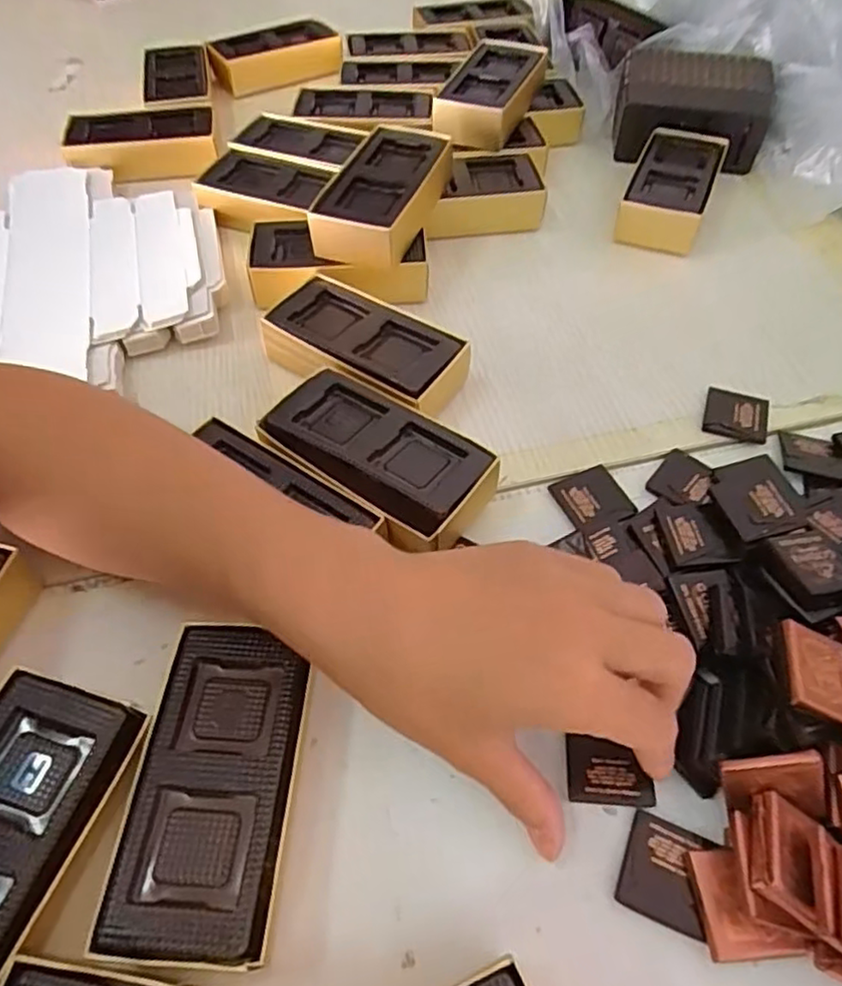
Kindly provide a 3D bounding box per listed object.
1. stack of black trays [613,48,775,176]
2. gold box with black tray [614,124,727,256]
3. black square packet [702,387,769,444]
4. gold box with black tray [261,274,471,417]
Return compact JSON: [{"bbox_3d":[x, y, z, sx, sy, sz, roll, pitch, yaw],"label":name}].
[{"bbox_3d":[0.215,-0.307,0.533,0.117,0.055,0.089,14,56,9],"label":"stack of black trays"},{"bbox_3d":[0.184,-0.224,0.487,0.055,0.033,0.119,20,57,13],"label":"gold box with black tray"},{"bbox_3d":[0.178,-0.044,0.372,0.035,0.004,0.034,16,56,11],"label":"black square packet"},{"bbox_3d":[-0.033,-0.080,0.389,0.116,0.035,0.064,26,59,17],"label":"gold box with black tray"}]

